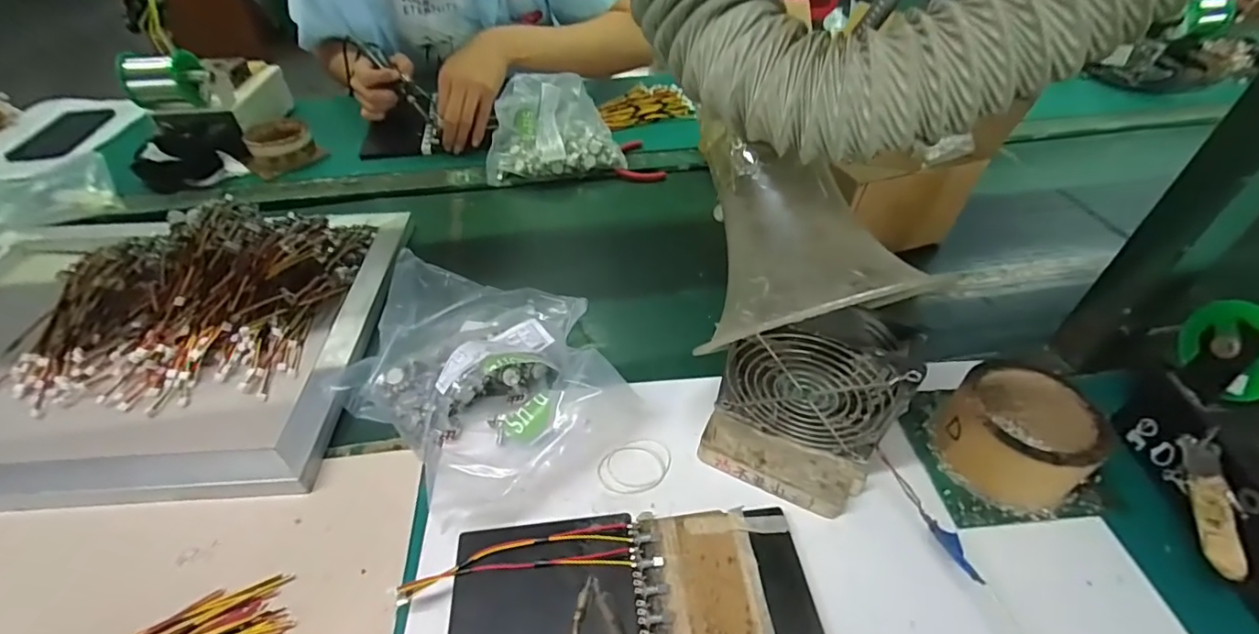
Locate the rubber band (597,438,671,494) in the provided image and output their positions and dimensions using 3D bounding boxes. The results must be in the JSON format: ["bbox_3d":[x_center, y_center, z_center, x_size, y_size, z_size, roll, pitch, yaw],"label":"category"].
[{"bbox_3d":[0.005,0.118,0.419,0.057,0.007,0.043,-26,50,-24],"label":"rubber band"}]

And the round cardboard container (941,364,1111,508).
[{"bbox_3d":[0.295,0.088,0.405,0.093,0.059,0.090,0,45,0],"label":"round cardboard container"}]

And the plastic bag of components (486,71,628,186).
[{"bbox_3d":[-0.110,-0.259,0.727,0.184,0.112,0.098,-13,46,-12],"label":"plastic bag of components"}]

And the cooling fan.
[{"bbox_3d":[0.121,0.062,0.375,0.116,0.137,0.068,20,48,20],"label":"cooling fan"}]

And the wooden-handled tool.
[{"bbox_3d":[0.384,0.121,0.350,0.017,0.016,0.093,10,63,11],"label":"wooden-handled tool"}]

